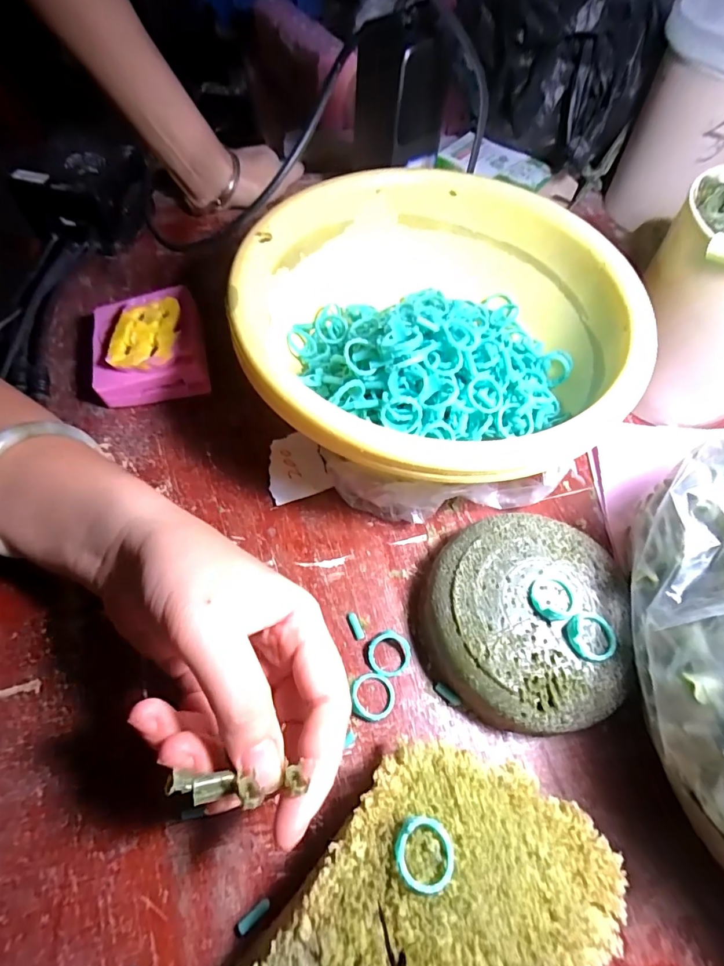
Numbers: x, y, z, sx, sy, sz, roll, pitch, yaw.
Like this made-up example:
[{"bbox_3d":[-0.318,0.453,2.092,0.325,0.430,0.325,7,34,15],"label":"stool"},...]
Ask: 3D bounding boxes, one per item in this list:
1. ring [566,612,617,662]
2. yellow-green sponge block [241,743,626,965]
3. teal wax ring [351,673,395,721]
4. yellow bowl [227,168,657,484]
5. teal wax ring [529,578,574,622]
[{"bbox_3d":[0.107,0.071,0.210,0.022,0.007,0.021,1,62,-2],"label":"ring"},{"bbox_3d":[0.025,0.169,0.172,0.095,0.041,0.133,39,67,17],"label":"yellow-green sponge block"},{"bbox_3d":[0.006,0.107,0.227,0.021,0.006,0.021,1,62,-2],"label":"teal wax ring"},{"bbox_3d":[0.041,-0.087,0.286,0.222,0.088,0.224,1,62,-2],"label":"yellow bowl"},{"bbox_3d":[0.092,0.054,0.218,0.022,0.008,0.019,-23,65,-14],"label":"teal wax ring"}]

